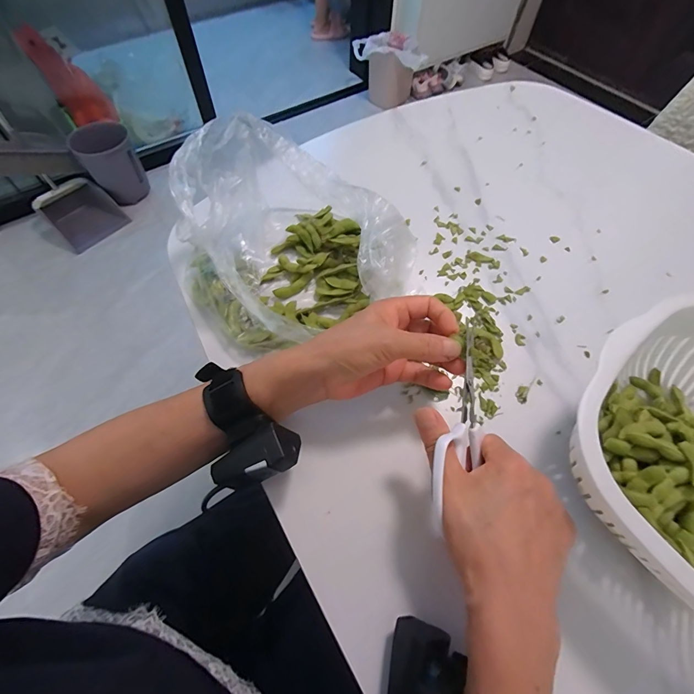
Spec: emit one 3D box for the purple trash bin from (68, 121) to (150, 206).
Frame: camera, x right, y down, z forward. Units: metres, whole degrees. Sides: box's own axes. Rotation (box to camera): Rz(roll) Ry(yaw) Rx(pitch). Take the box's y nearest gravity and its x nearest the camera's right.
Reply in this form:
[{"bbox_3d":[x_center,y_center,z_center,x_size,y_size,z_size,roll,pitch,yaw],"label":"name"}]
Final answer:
[{"bbox_3d":[-0.943,-0.728,1.463,0.206,0.287,0.210,-24,64,-14],"label":"purple trash bin"}]

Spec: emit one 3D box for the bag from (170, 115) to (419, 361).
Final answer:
[{"bbox_3d":[-0.067,-0.111,0.366,0.200,0.110,0.218,-29,65,-16],"label":"bag"}]

